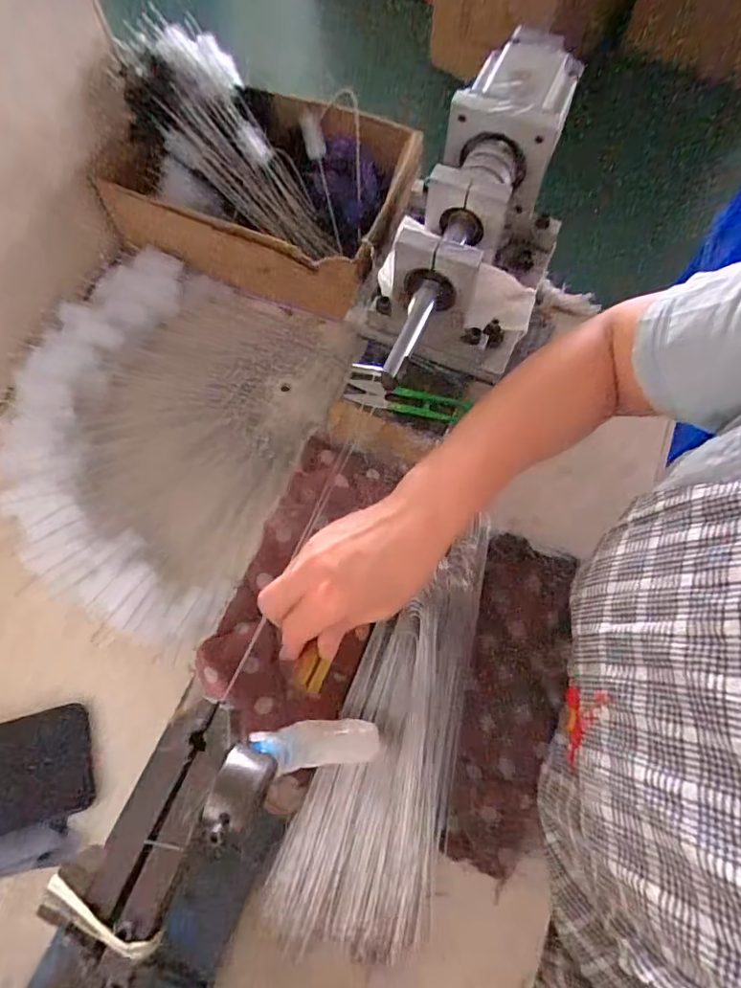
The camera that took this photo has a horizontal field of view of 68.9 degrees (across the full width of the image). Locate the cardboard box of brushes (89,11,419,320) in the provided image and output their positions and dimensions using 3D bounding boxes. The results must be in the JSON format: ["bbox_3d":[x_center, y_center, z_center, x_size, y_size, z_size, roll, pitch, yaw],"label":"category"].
[{"bbox_3d":[-0.103,-0.310,0.527,0.286,0.135,0.193,21,69,9],"label":"cardboard box of brushes"}]

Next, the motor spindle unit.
[{"bbox_3d":[0.084,-0.207,0.443,0.126,0.129,0.315,19,68,8],"label":"motor spindle unit"}]

